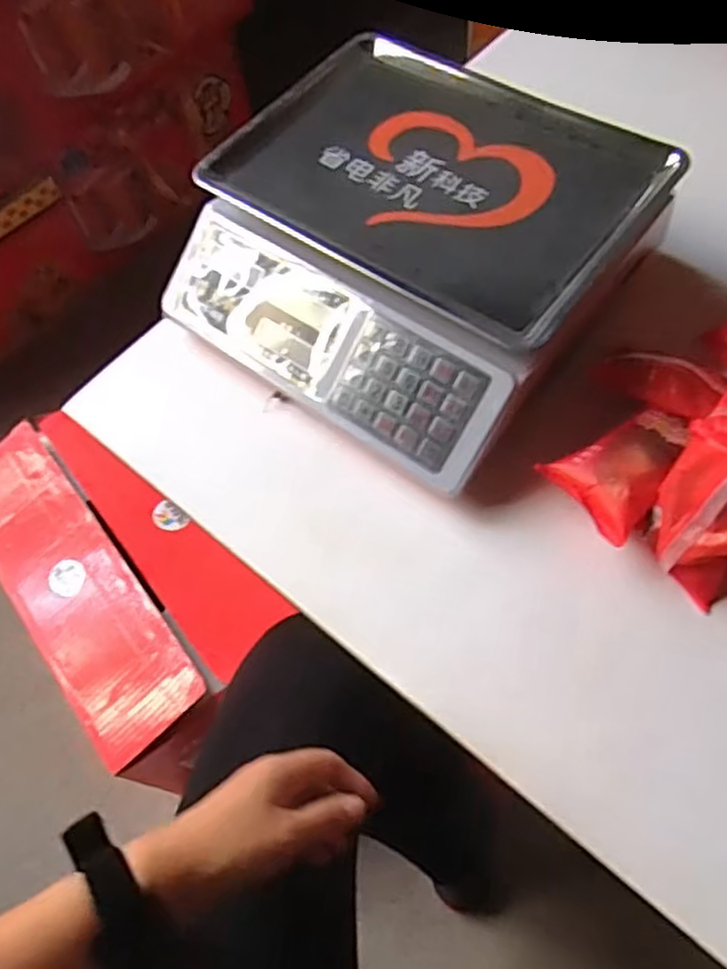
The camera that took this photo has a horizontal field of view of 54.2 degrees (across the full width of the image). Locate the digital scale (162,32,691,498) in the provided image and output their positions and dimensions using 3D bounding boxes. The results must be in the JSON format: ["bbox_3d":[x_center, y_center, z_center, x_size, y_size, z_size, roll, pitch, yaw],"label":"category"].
[{"bbox_3d":[0.043,-0.217,0.618,0.338,0.098,0.339,33,69,20],"label":"digital scale"}]

